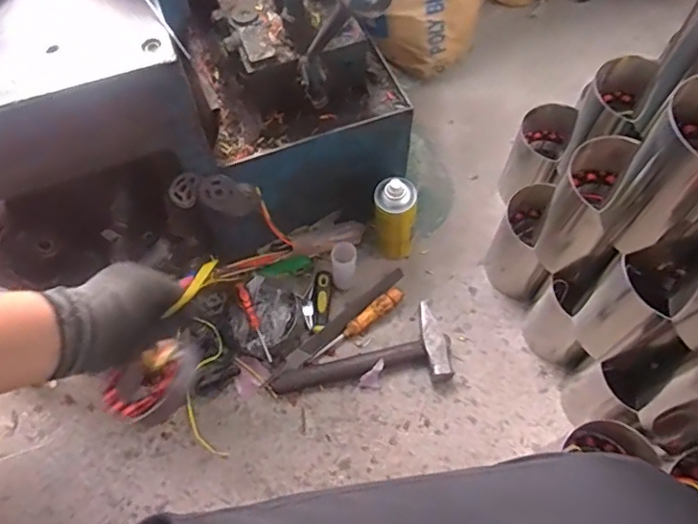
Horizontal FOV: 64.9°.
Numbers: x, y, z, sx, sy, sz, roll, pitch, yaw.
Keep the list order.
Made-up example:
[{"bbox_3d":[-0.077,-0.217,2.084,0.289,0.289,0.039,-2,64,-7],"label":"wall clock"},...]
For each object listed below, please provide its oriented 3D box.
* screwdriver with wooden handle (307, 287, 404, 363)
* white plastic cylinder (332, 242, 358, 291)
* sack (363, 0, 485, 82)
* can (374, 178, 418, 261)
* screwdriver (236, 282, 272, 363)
[{"bbox_3d":[0.015,0.104,0.880,0.181,0.022,0.025,-38,68,-18],"label":"screwdriver with wooden handle"},{"bbox_3d":[-0.007,0.011,0.882,0.038,0.102,0.039,0,62,1],"label":"white plastic cylinder"},{"bbox_3d":[0.153,-0.505,1.093,0.209,0.195,0.189,18,64,10],"label":"sack"},{"bbox_3d":[0.072,-0.061,0.875,0.062,0.185,0.058,0,62,1],"label":"can"},{"bbox_3d":[-0.147,0.089,0.842,0.014,0.023,0.140,-22,64,-10],"label":"screwdriver"}]

